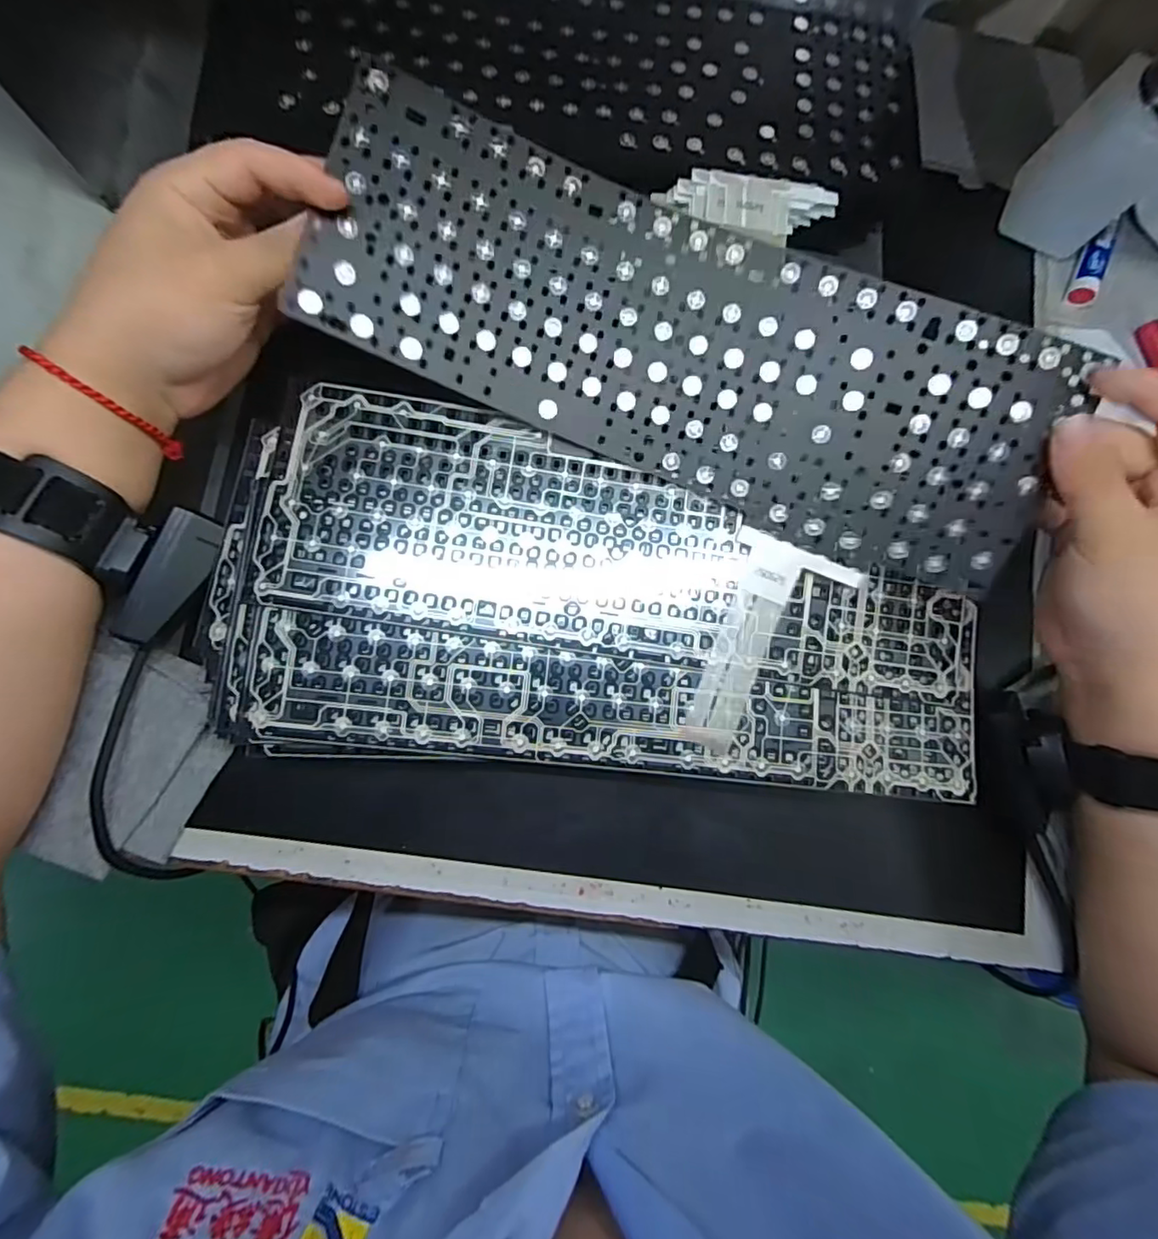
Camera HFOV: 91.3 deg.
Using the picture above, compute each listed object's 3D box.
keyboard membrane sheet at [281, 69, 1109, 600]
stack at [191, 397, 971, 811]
[{"bbox_3d":[0.053,-0.129,0.273,0.352,0.028,0.118,22,100,-1],"label":"keyboard membrane sheet"},{"bbox_3d":[0.017,-0.009,0.303,0.380,0.034,0.172,6,82,-4],"label":"stack"}]

